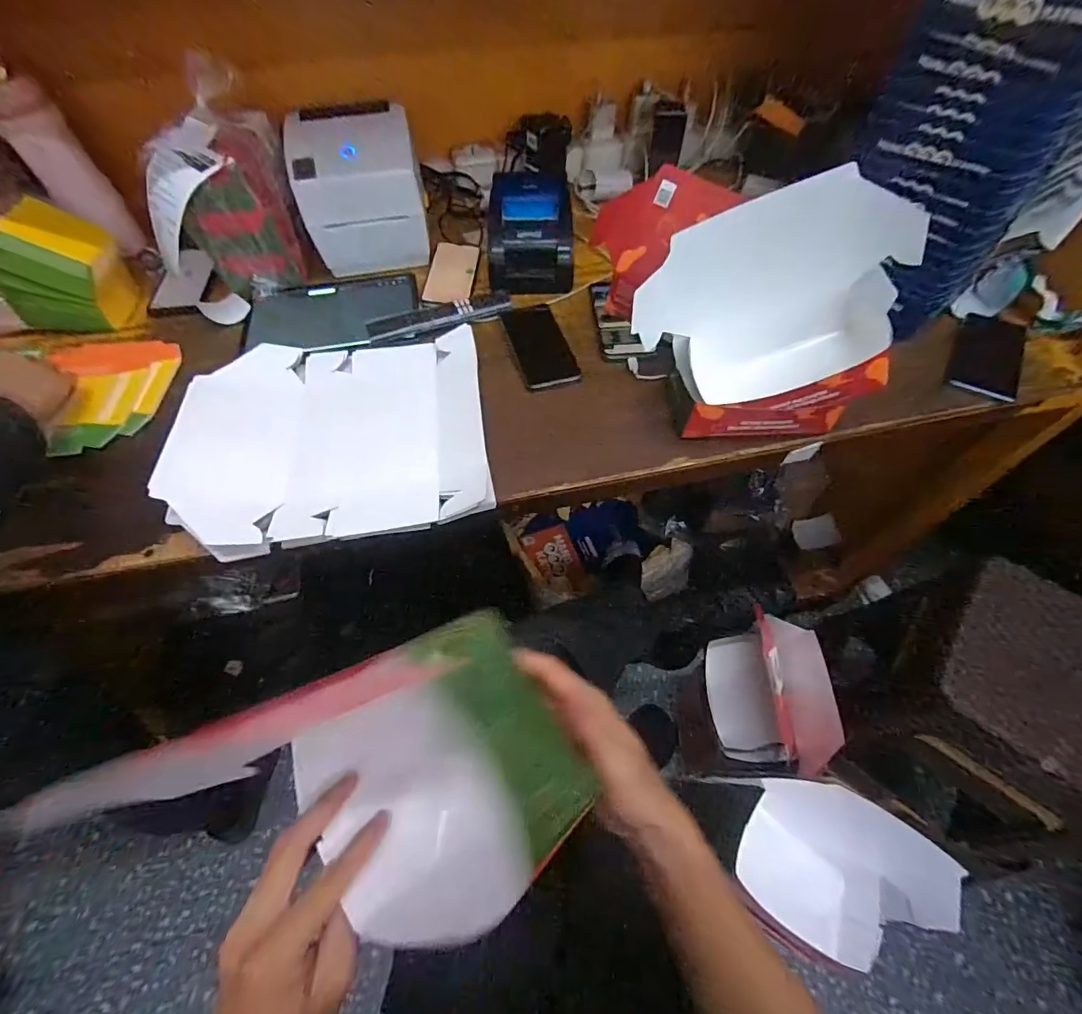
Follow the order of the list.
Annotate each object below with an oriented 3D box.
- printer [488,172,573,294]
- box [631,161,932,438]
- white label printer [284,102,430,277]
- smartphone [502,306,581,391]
[{"bbox_3d":[-0.017,-0.414,0.715,0.122,0.101,0.149,-2,57,-1],"label":"printer"},{"bbox_3d":[0.239,-0.192,0.504,0.252,0.214,0.142,3,58,2],"label":"box"},{"bbox_3d":[-0.269,-0.482,0.720,0.169,0.162,0.146,-11,58,-7],"label":"white label printer"},{"bbox_3d":[-0.002,-0.222,0.641,0.074,0.012,0.152,-14,58,-8],"label":"smartphone"}]

